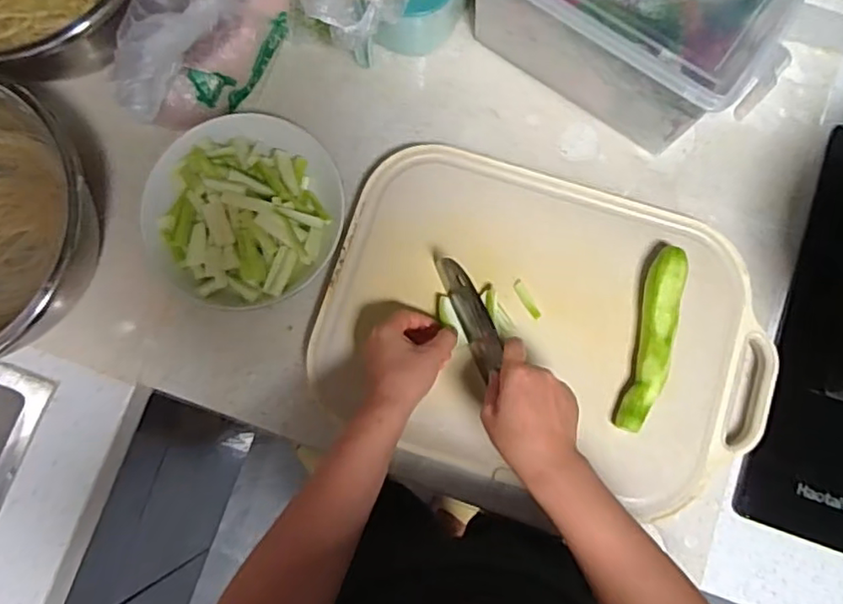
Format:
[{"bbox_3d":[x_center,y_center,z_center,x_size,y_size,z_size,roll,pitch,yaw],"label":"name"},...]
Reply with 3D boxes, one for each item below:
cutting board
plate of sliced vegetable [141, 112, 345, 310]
[{"bbox_3d":[0.123,0.023,0.602,0.431,0.031,0.296,17,82,3],"label":"cutting board"},{"bbox_3d":[-0.182,-0.099,0.627,0.193,0.045,0.200,0,81,1],"label":"plate of sliced vegetable"}]

